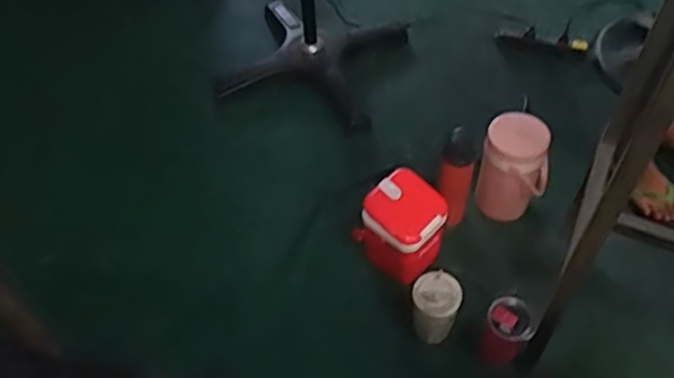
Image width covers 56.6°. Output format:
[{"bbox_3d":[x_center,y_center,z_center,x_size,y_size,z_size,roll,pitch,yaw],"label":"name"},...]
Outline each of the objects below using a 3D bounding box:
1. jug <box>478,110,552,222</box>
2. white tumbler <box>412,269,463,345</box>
[{"bbox_3d":[0.412,-0.034,1.473,0.160,0.245,0.120,17,55,15],"label":"jug"},{"bbox_3d":[0.203,0.245,1.300,0.092,0.151,0.093,-1,52,2],"label":"white tumbler"}]

